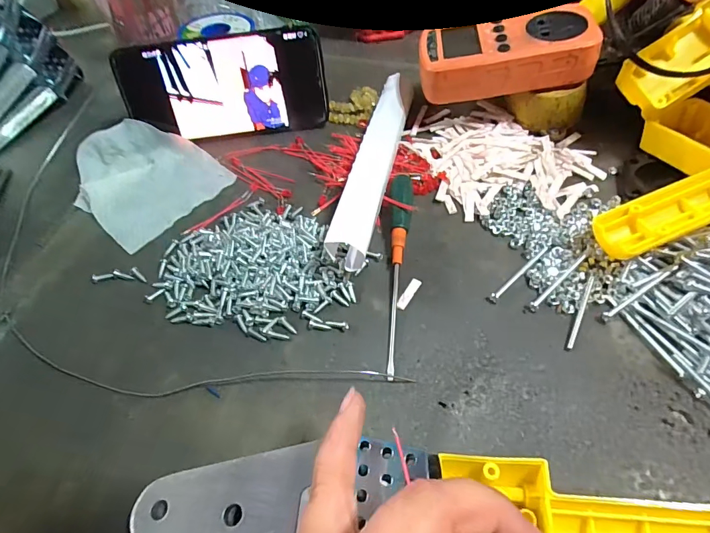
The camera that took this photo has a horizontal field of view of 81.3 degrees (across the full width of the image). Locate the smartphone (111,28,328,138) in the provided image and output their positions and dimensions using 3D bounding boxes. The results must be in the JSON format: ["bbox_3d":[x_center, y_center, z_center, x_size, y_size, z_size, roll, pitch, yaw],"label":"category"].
[{"bbox_3d":[-0.109,-0.149,0.349,0.166,0.073,0.005,-8,28,-2],"label":"smartphone"}]

